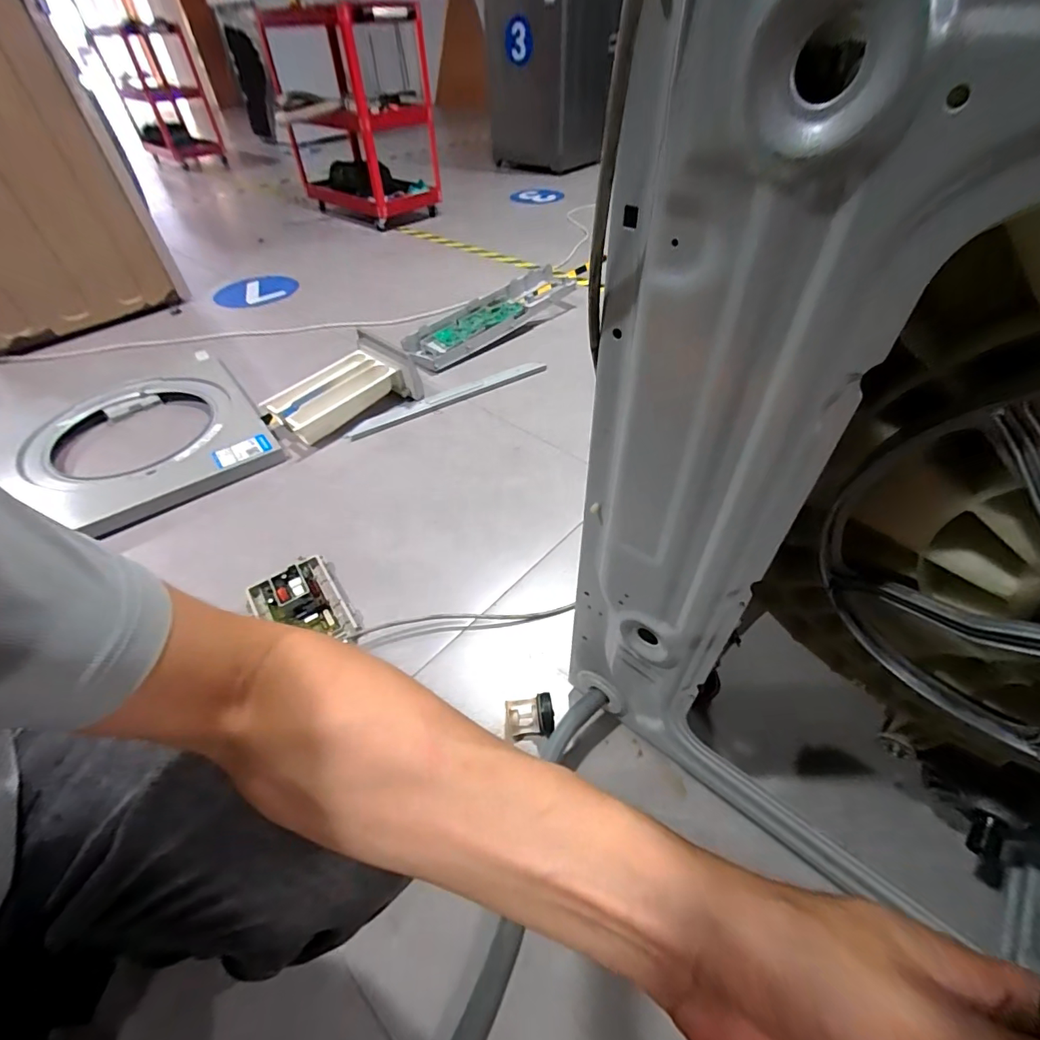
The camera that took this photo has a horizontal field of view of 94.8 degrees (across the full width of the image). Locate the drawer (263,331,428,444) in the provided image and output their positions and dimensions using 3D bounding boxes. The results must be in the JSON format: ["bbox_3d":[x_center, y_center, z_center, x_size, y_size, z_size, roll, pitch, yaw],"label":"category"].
[{"bbox_3d":[-0.428,-0.312,1.155,0.203,0.103,0.329,33,57,30],"label":"drawer"}]

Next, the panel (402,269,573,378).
[{"bbox_3d":[-0.089,-0.601,1.422,0.210,0.066,0.566,35,58,31],"label":"panel"}]

